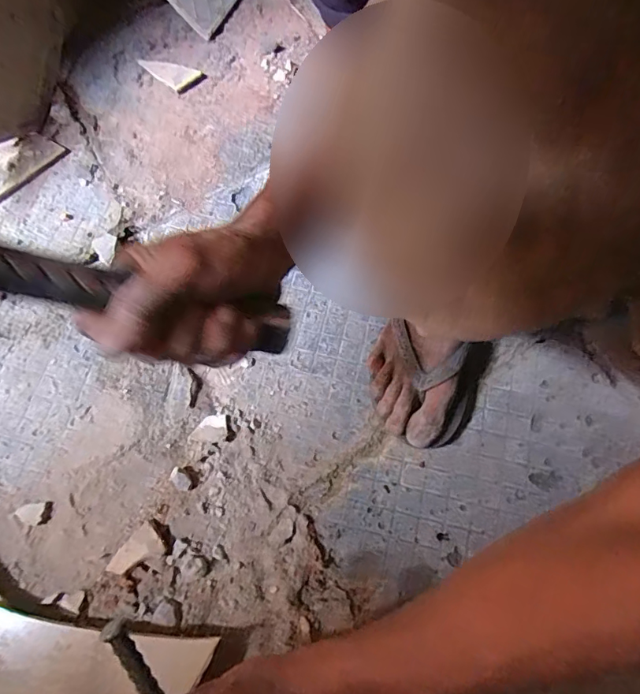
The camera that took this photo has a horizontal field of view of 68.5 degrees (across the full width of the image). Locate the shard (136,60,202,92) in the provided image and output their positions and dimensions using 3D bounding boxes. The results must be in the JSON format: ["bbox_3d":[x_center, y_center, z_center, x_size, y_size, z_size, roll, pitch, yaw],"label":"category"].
[{"bbox_3d":[-0.232,-0.426,0.724,0.088,0.014,0.053,37,74,15],"label":"shard"}]

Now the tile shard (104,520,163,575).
[{"bbox_3d":[-0.187,0.206,0.474,0.059,0.008,0.033,-36,71,1],"label":"tile shard"}]

